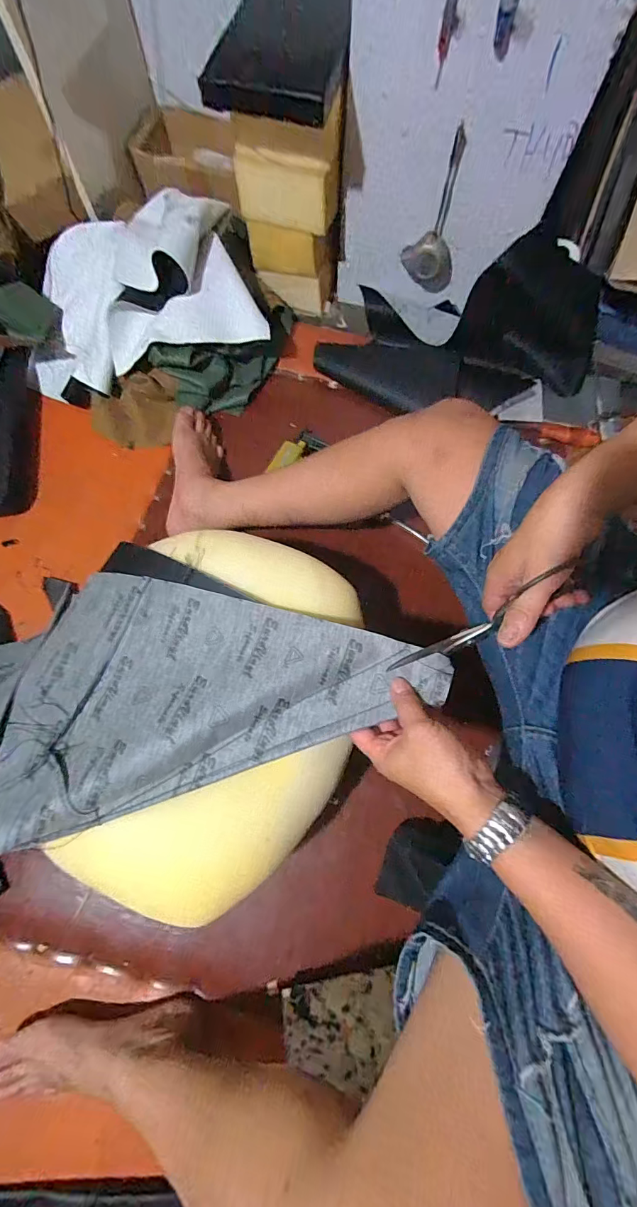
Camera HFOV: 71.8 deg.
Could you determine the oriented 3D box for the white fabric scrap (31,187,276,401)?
[{"bbox_3d":[-0.325,-0.538,0.769,0.431,0.192,0.250,-11,74,-5],"label":"white fabric scrap"}]

